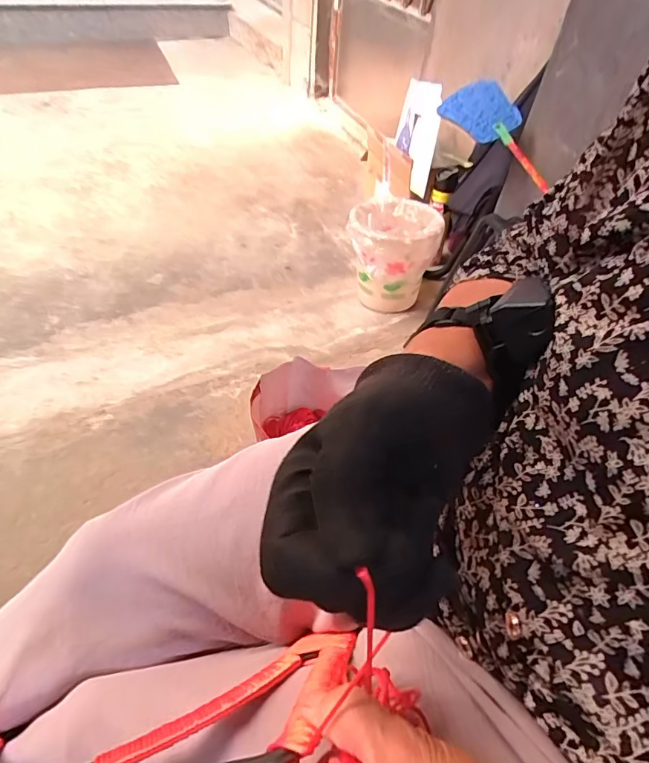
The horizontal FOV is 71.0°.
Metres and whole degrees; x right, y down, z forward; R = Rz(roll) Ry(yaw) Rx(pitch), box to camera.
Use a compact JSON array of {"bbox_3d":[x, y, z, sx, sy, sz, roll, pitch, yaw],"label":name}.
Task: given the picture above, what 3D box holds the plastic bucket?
[{"bbox_3d":[0.157,-0.294,1.133,0.205,0.250,0.169,4,48,-1],"label":"plastic bucket"}]

